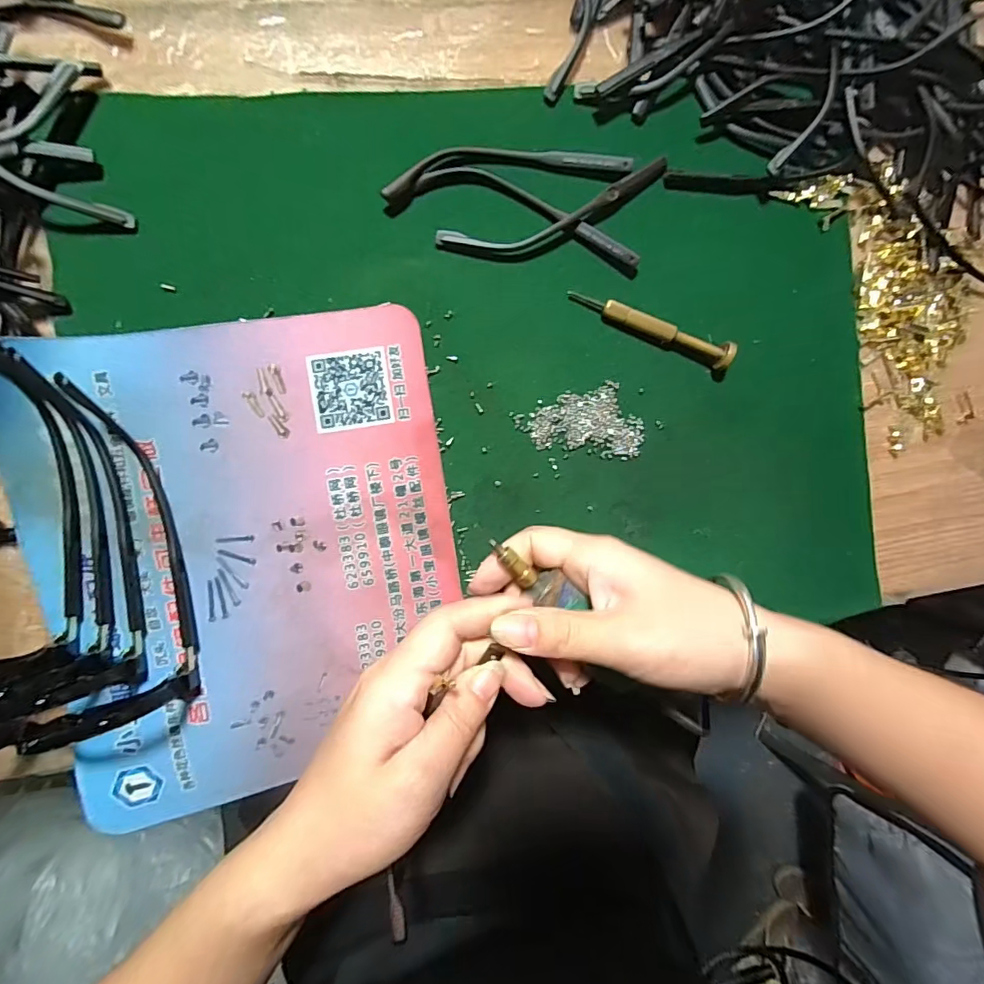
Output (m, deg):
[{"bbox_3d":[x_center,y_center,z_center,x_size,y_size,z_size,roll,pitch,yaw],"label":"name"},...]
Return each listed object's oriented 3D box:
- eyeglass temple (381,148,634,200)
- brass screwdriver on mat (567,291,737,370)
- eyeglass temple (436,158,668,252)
[{"bbox_3d":[0.009,-0.168,0.251,0.129,0.009,0.019,-10,94,-7],"label":"eyeglass temple"},{"bbox_3d":[0.086,-0.088,0.262,0.091,0.015,0.013,18,90,-8],"label":"brass screwdriver on mat"},{"bbox_3d":[0.035,-0.146,0.256,0.128,0.007,0.020,-21,95,-6],"label":"eyeglass temple"}]

